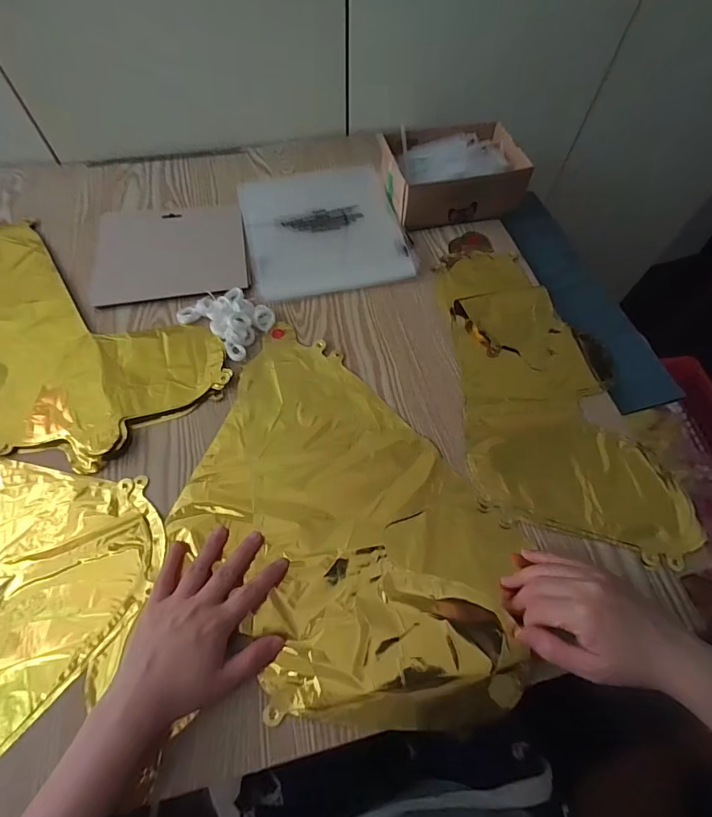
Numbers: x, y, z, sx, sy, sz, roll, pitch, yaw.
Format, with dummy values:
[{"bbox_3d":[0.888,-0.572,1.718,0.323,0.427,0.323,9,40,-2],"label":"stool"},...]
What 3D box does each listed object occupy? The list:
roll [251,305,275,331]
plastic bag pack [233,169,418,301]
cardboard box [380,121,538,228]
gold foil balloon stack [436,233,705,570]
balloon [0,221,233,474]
[{"bbox_3d":[-0.110,-0.108,0.502,0.026,0.018,0.028,1,62,-1],"label":"roll"},{"bbox_3d":[-0.046,-0.251,0.576,0.207,0.022,0.207,-12,63,-7],"label":"plastic bag pack"},{"bbox_3d":[0.134,-0.337,0.597,0.189,0.063,0.146,-11,63,-7],"label":"cardboard box"},{"bbox_3d":[0.204,-0.046,0.479,0.199,0.012,0.421,-7,63,-5],"label":"gold foil balloon stack"},{"bbox_3d":[-0.349,-0.110,0.500,0.243,0.012,0.398,-34,68,-17],"label":"balloon"}]

